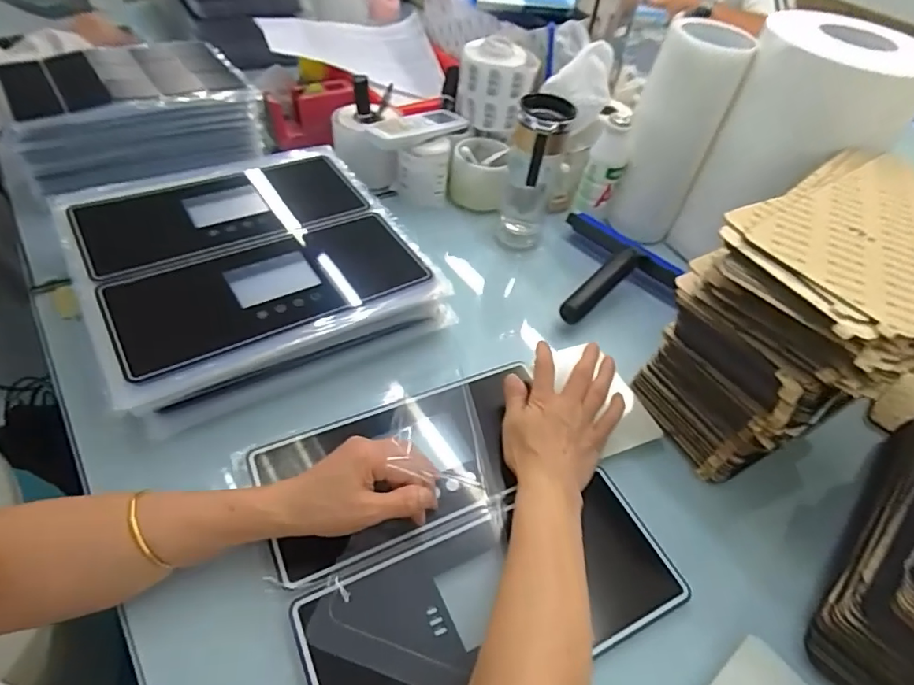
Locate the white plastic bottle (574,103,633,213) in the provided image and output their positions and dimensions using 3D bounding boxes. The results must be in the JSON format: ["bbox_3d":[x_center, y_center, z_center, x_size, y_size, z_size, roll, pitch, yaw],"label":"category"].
[{"bbox_3d":[0.197,-0.235,0.716,0.050,0.127,0.042,21,49,11],"label":"white plastic bottle"}]

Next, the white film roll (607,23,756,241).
[{"bbox_3d":[0.278,-0.271,0.701,0.099,0.249,0.096,18,48,8],"label":"white film roll"}]

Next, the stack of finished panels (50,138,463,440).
[{"bbox_3d":[-0.219,-0.085,0.581,0.319,0.070,0.307,-24,56,-24],"label":"stack of finished panels"}]

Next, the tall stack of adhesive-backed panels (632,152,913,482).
[{"bbox_3d":[0.340,-0.024,0.507,0.295,0.203,0.177,-27,57,-28],"label":"tall stack of adhesive-backed panels"}]

